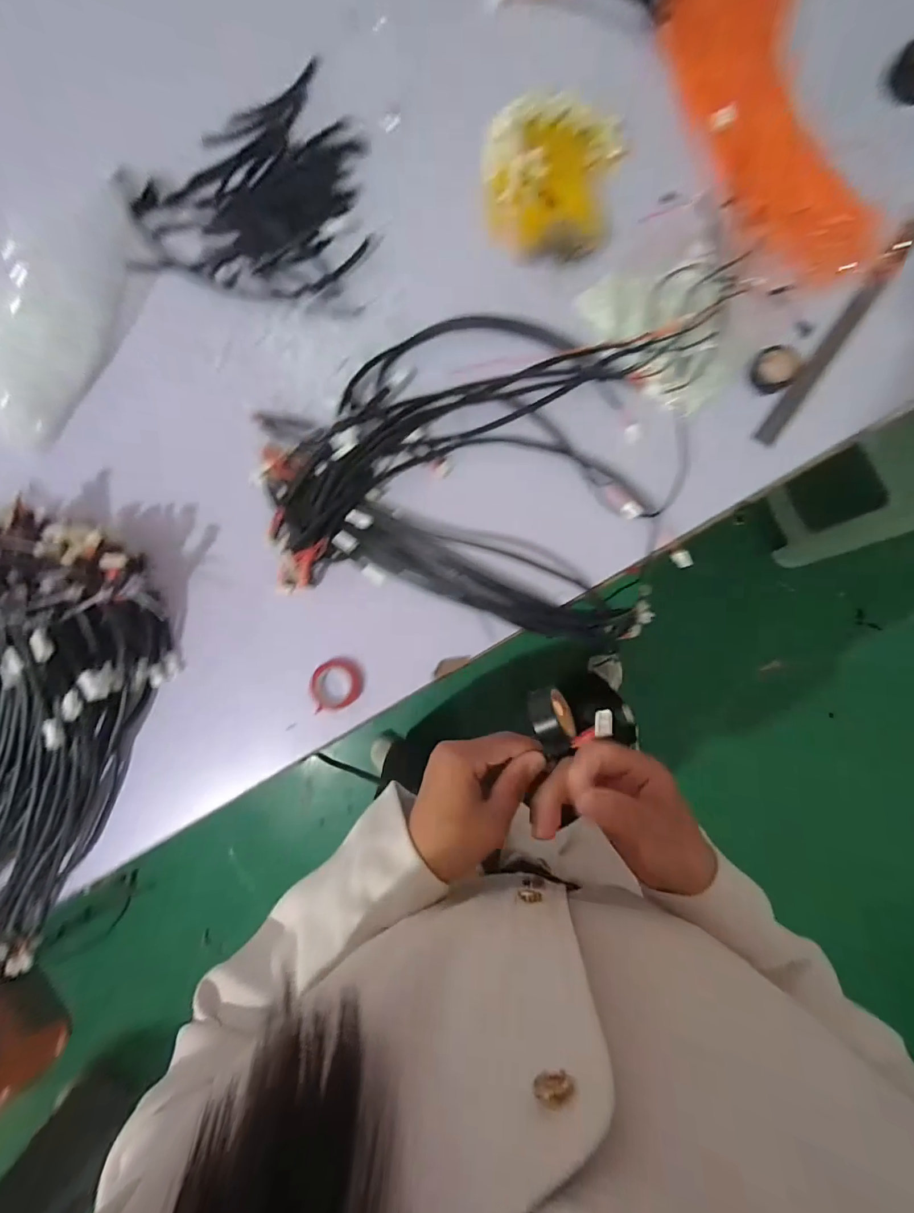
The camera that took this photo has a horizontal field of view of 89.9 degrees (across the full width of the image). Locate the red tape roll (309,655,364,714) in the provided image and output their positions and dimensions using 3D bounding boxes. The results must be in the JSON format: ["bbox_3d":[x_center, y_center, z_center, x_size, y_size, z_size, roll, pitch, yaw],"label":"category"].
[{"bbox_3d":[-0.145,0.093,0.553,0.067,0.025,0.058,-20,88,3],"label":"red tape roll"}]

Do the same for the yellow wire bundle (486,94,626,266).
[{"bbox_3d":[0.115,-0.499,0.525,0.159,0.081,0.166,0,89,3],"label":"yellow wire bundle"}]

